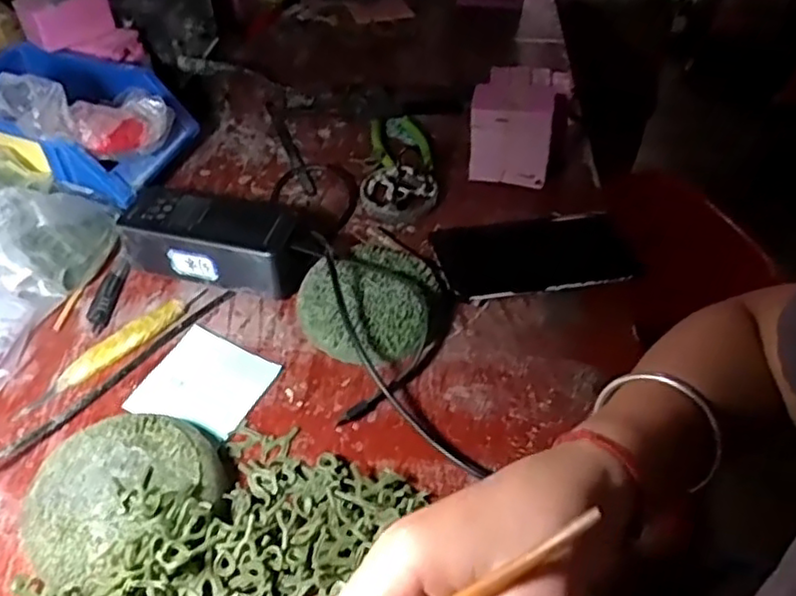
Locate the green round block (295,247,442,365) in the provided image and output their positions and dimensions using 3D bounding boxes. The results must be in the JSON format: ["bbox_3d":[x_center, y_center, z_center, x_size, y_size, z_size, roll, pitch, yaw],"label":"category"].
[{"bbox_3d":[-0.019,0.003,0.498,0.101,0.026,0.099,2,48,-2],"label":"green round block"}]

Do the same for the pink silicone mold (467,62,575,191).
[{"bbox_3d":[0.107,-0.155,0.608,0.074,0.078,0.095,18,49,12],"label":"pink silicone mold"}]

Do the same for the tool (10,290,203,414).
[{"bbox_3d":[-0.194,0.033,0.470,0.017,0.013,0.146,34,54,24],"label":"tool"}]

